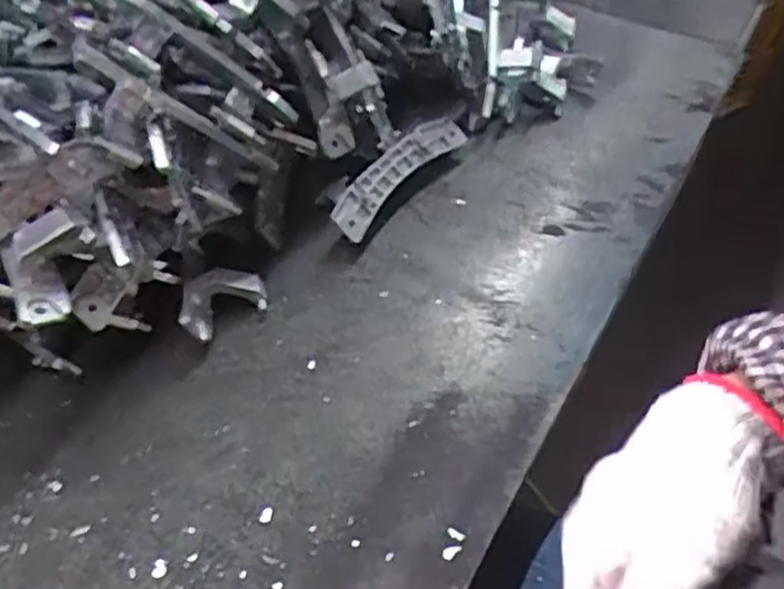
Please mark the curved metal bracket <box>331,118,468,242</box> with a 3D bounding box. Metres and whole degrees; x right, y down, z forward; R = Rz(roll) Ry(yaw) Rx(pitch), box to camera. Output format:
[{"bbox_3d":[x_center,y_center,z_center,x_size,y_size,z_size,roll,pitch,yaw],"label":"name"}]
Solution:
[{"bbox_3d":[0.005,-0.101,0.647,0.045,0.036,0.157,34,56,22],"label":"curved metal bracket"}]

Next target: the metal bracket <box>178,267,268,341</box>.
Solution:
[{"bbox_3d":[-0.120,0.006,0.550,0.060,0.028,0.047,-8,51,-10],"label":"metal bracket"}]

